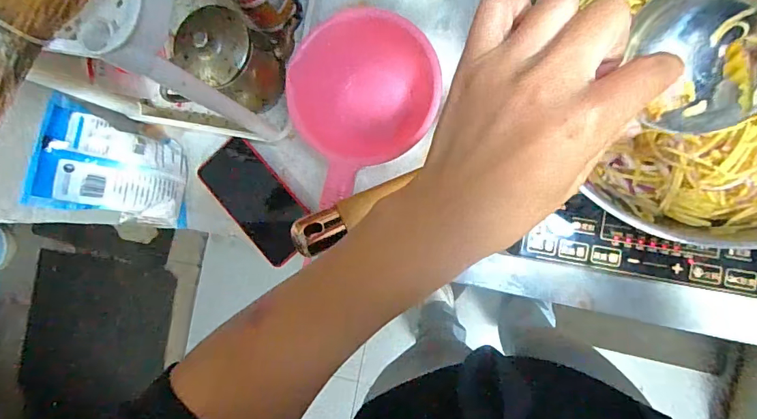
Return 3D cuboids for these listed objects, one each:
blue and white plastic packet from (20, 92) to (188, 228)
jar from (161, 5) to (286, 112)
[{"bbox_3d":[-0.304,-0.047,0.525,0.035,0.167,0.115,-3,76,46],"label":"blue and white plastic packet"},{"bbox_3d":[-0.165,-0.153,0.493,0.086,0.115,0.101,10,89,9],"label":"jar"}]

